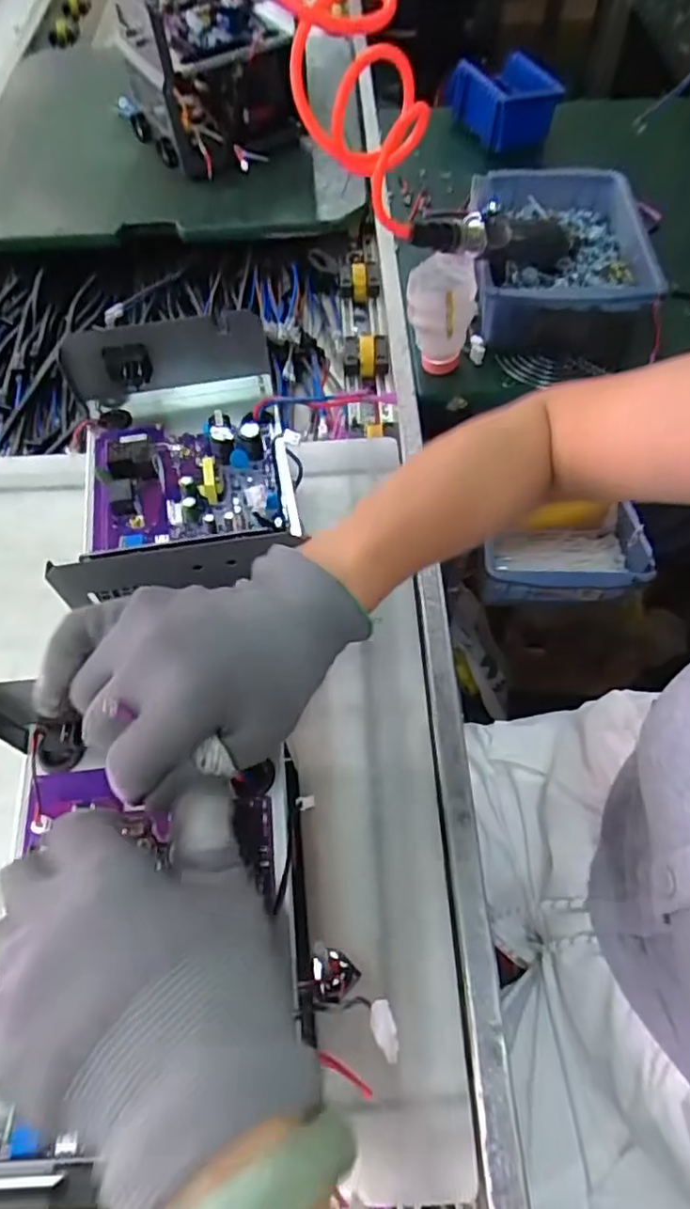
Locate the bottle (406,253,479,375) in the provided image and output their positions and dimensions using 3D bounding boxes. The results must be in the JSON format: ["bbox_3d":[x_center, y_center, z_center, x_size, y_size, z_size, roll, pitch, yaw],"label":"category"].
[{"bbox_3d":[0.097,-0.291,0.663,0.068,0.114,0.066,4,60,4],"label":"bottle"}]

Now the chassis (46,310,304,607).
[{"bbox_3d":[-0.121,-0.100,0.445,0.148,0.078,0.221,-8,60,-3],"label":"chassis"}]

